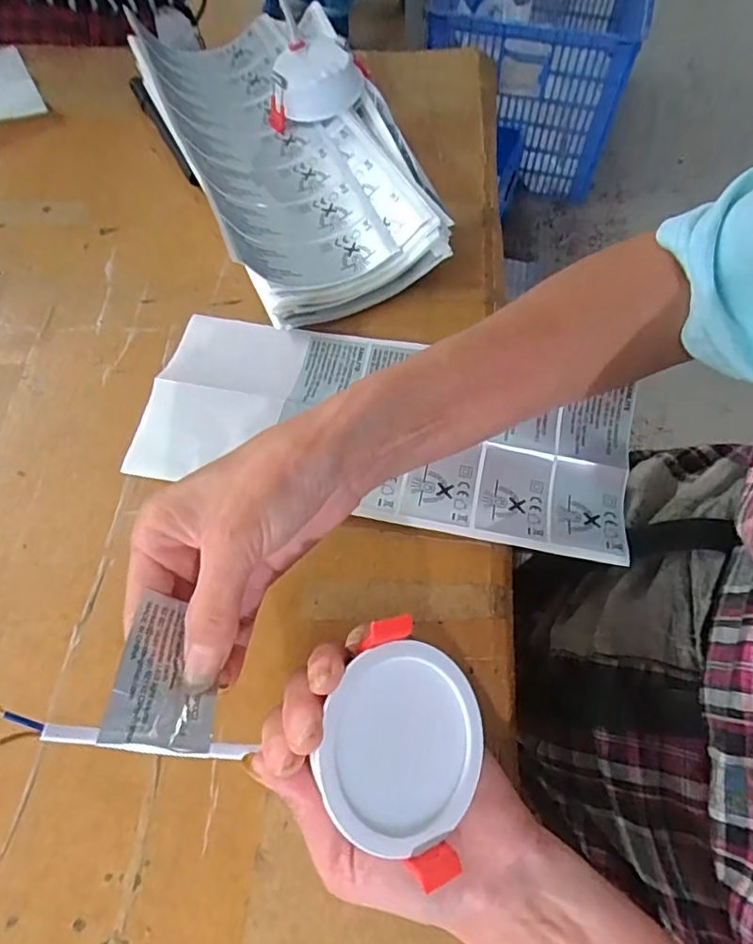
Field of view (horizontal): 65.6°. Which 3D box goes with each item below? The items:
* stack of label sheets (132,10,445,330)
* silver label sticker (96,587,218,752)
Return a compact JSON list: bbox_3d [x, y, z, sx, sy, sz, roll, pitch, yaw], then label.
[{"bbox_3d":[-0.066,-0.251,0.439,0.157,0.043,0.313,-23,65,-10],"label":"stack of label sheets"},{"bbox_3d":[-0.081,0.078,0.230,0.038,0.004,0.055,15,57,-19],"label":"silver label sticker"}]

